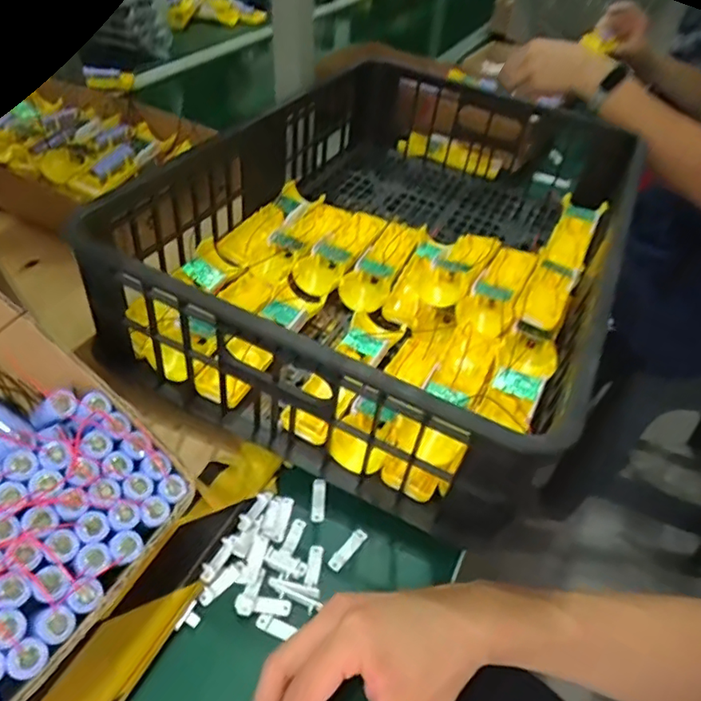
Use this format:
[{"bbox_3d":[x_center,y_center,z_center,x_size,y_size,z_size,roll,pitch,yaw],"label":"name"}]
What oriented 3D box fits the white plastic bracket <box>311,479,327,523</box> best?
[{"bbox_3d":[-0.025,0.119,0.447,0.011,0.008,0.033,3,44,-2],"label":"white plastic bracket"}]

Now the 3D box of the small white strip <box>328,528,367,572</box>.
[{"bbox_3d":[-0.002,0.148,0.420,0.011,0.004,0.037,31,49,25],"label":"small white strip"}]

